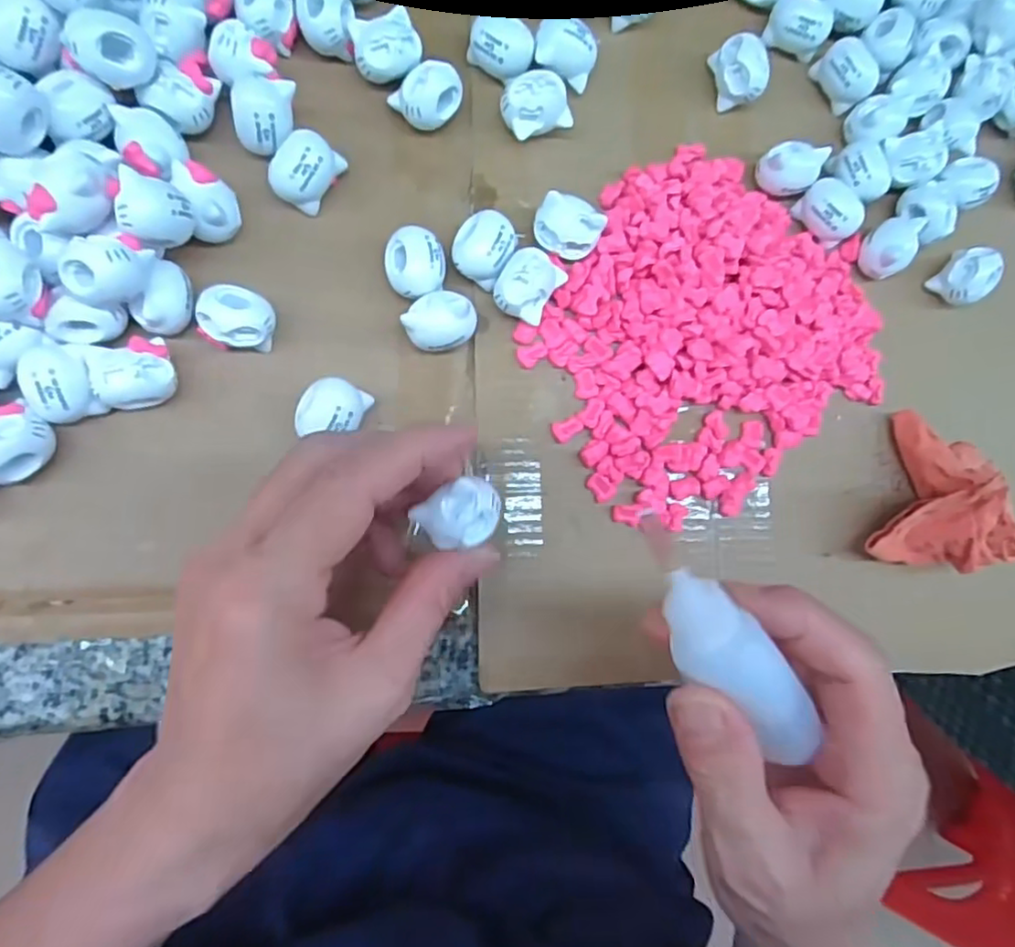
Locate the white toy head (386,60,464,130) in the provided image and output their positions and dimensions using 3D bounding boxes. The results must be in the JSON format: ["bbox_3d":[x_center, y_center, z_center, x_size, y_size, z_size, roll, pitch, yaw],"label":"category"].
[{"bbox_3d":[-0.030,-0.146,0.251,0.020,0.017,0.024,44,80,-4],"label":"white toy head"}]

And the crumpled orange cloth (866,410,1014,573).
[{"bbox_3d":[0.180,0.010,0.265,0.048,0.039,0.064,24,89,-9],"label":"crumpled orange cloth"}]

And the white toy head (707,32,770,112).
[{"bbox_3d":[0.097,-0.168,0.273,0.017,0.022,0.024,-29,91,-11],"label":"white toy head"}]

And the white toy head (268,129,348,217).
[{"bbox_3d":[-0.076,-0.113,0.243,0.019,0.021,0.026,32,81,-6],"label":"white toy head"}]

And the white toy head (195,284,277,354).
[{"bbox_3d":[-0.097,-0.055,0.234,0.024,0.017,0.021,5,85,-9],"label":"white toy head"}]

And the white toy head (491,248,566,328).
[{"bbox_3d":[0.007,-0.071,0.246,0.022,0.014,0.025,31,81,-6],"label":"white toy head"}]

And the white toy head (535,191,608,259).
[{"bbox_3d":[0.023,-0.095,0.252,0.025,0.017,0.019,13,84,-9],"label":"white toy head"}]

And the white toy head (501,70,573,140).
[{"bbox_3d":[0.010,-0.144,0.257,0.027,0.018,0.021,-21,89,-11],"label":"white toy head"}]

